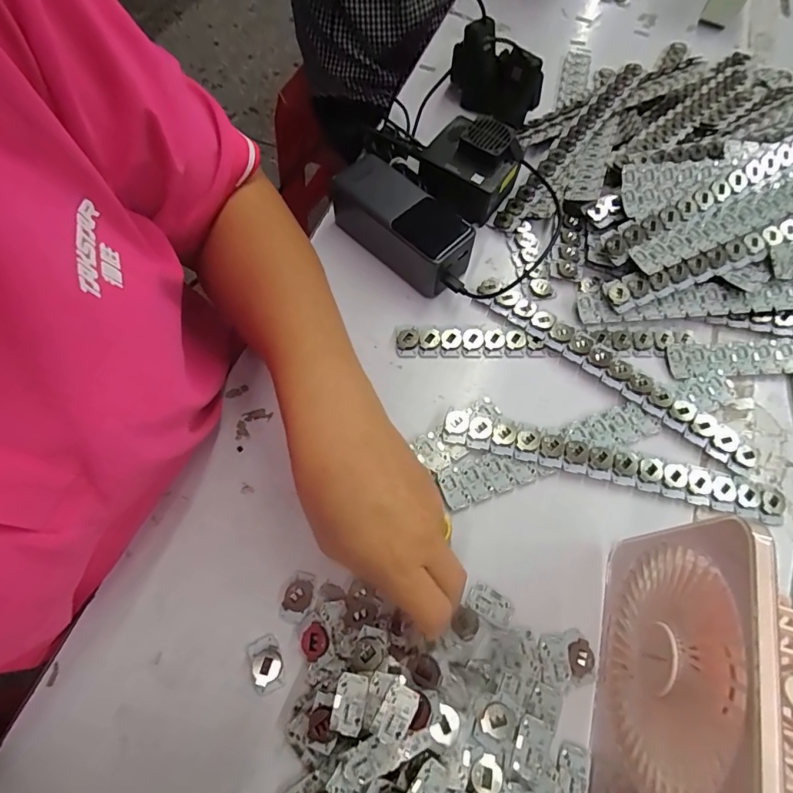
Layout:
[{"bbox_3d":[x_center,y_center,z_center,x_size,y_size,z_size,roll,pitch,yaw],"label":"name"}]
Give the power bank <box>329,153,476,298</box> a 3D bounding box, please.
[{"bbox_3d":[0.002,-0.151,0.403,0.054,0.051,0.133,-41,73,-17],"label":"power bank"}]

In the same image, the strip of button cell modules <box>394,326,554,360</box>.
[{"bbox_3d":[0.064,-0.045,0.382,0.127,0.007,0.028,2,66,0],"label":"strip of button cell modules"}]

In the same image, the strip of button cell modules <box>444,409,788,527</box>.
[{"bbox_3d":[0.158,0.051,0.338,0.246,0.011,0.026,14,67,5],"label":"strip of button cell modules"}]

